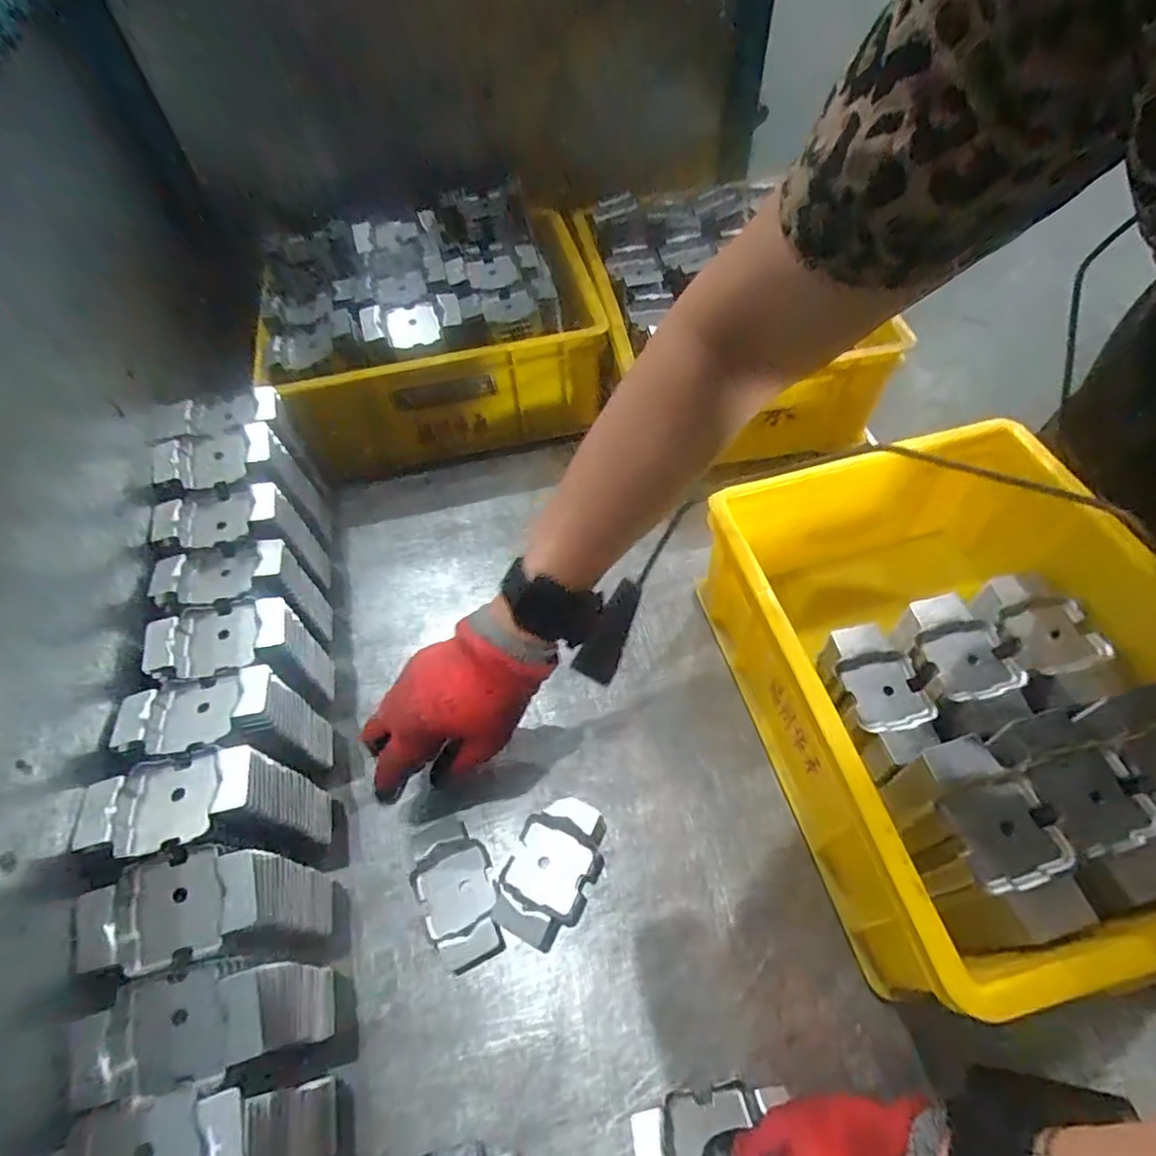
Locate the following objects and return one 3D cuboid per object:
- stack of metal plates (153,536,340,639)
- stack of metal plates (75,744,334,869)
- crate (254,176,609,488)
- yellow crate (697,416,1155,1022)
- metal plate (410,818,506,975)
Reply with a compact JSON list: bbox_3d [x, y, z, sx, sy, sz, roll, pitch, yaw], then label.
[{"bbox_3d":[-0.259,0.024,0.501,0.096,0.126,0.049,-16,56,-7],"label":"stack of metal plates"},{"bbox_3d":[-0.222,0.151,0.386,0.100,0.112,0.058,-10,56,-3],"label":"stack of metal plates"},{"bbox_3d":[-0.146,-0.264,0.672,0.338,0.167,0.242,-15,56,-6],"label":"crate"},{"bbox_3d":[0.265,0.071,0.432,0.268,0.129,0.338,-14,56,-5],"label":"yellow crate"},{"bbox_3d":[-0.086,0.216,0.424,0.053,0.015,0.096,-22,57,-11],"label":"metal plate"}]

